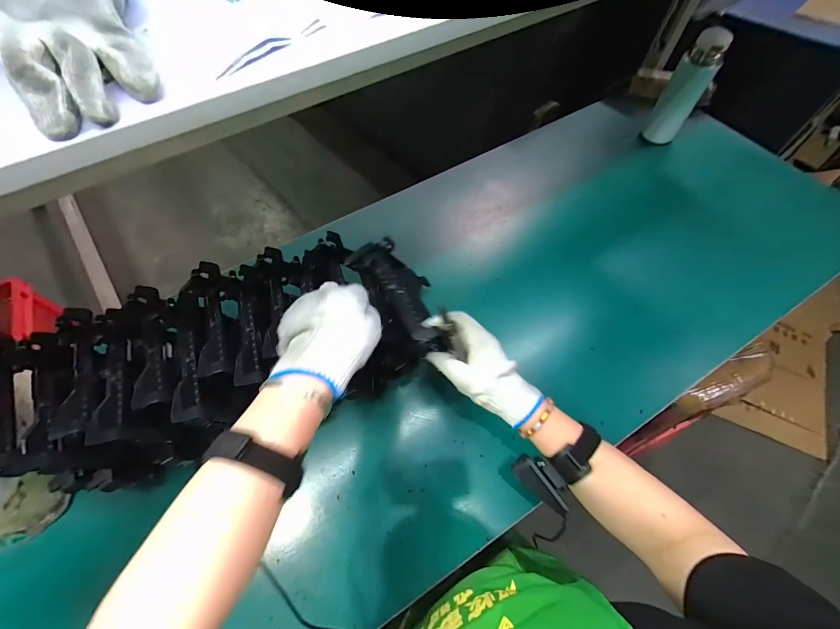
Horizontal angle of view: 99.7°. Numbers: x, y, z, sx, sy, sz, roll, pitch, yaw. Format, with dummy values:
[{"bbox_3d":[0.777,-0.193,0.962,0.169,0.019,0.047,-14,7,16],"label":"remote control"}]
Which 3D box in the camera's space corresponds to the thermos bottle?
[{"bbox_3d":[0.507,-0.429,0.680,0.063,0.196,0.054,25,65,14],"label":"thermos bottle"}]

